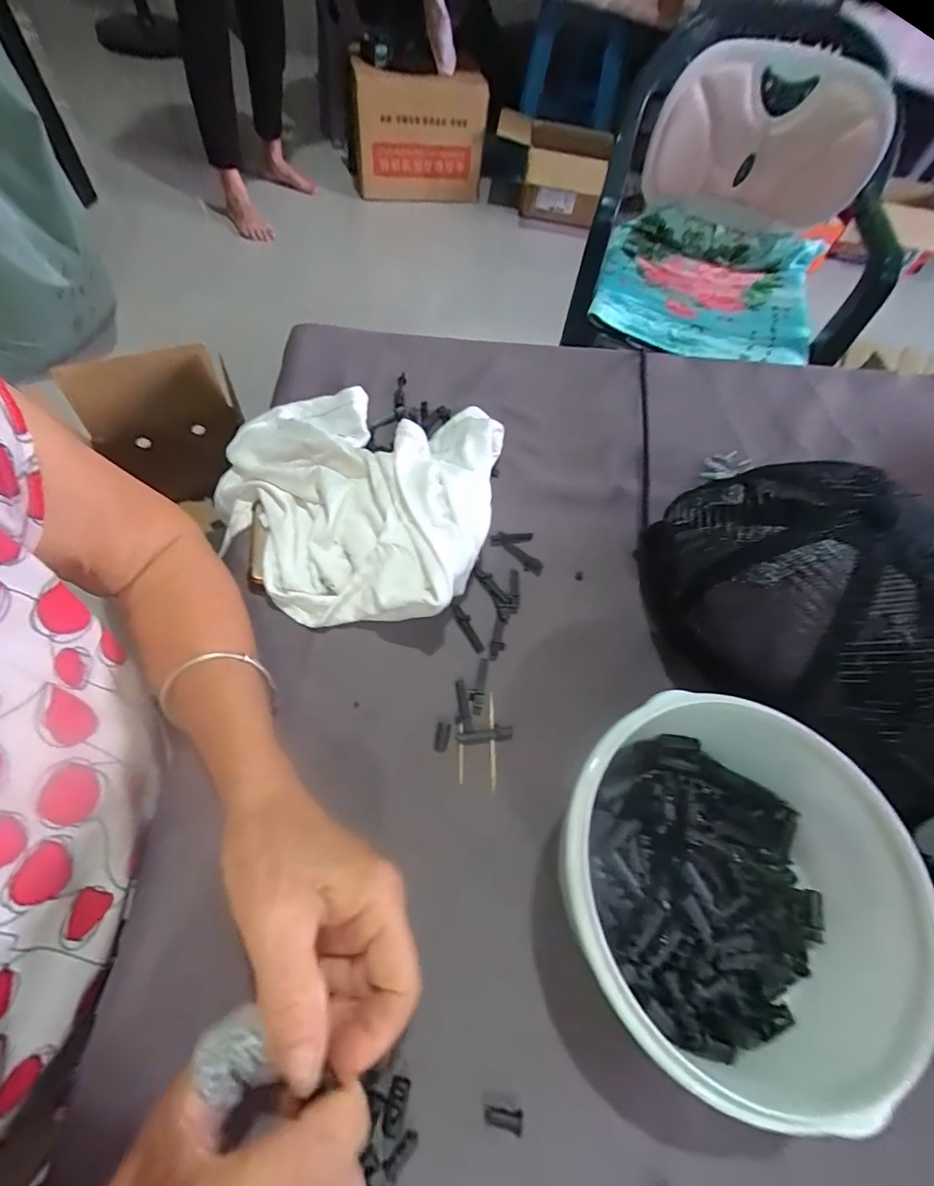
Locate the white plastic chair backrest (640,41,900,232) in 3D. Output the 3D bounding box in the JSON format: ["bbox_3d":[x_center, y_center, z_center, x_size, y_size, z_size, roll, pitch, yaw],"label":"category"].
[{"bbox_3d":[0.464,-0.705,0.790,0.330,0.328,0.116,18,94,0],"label":"white plastic chair backrest"}]

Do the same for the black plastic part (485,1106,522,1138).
[{"bbox_3d":[0.017,0.241,0.225,0.017,0.004,0.009,11,61,2],"label":"black plastic part"}]

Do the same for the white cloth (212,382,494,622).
[{"bbox_3d":[-0.089,-0.081,0.372,0.216,0.053,0.201,18,61,6],"label":"white cloth"}]

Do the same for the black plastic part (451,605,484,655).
[{"bbox_3d":[0.000,0.024,0.348,0.009,0.004,0.040,-26,66,-17],"label":"black plastic part"}]

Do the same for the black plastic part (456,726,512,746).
[{"bbox_3d":[0.012,0.090,0.311,0.035,0.004,0.010,-4,61,-6],"label":"black plastic part"}]

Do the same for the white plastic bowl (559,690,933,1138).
[{"bbox_3d":[0.126,0.146,0.246,0.144,0.078,0.153,2,61,-3],"label":"white plastic bowl"}]

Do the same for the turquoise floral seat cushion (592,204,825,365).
[{"bbox_3d":[0.416,-0.535,0.861,0.359,0.111,0.255,16,60,3],"label":"turquoise floral seat cushion"}]

